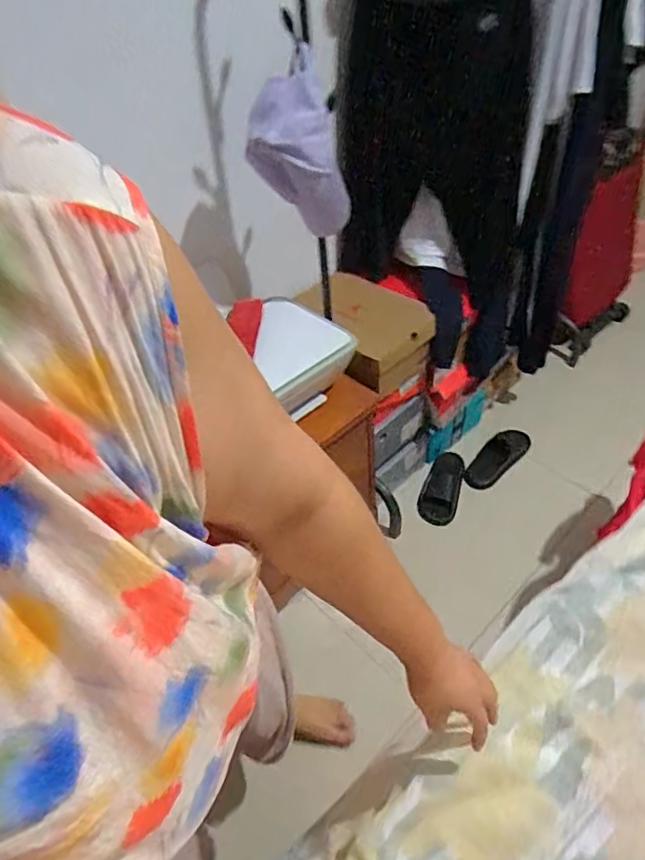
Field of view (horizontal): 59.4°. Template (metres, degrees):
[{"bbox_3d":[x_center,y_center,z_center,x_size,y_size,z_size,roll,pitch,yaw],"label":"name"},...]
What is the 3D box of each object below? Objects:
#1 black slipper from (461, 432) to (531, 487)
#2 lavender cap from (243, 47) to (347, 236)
[{"bbox_3d":[0.541,0.080,1.721,0.254,0.062,0.089,-36,53,-26],"label":"black slipper"},{"bbox_3d":[-0.044,-0.485,1.031,0.163,0.313,0.150,-3,46,3],"label":"lavender cap"}]

